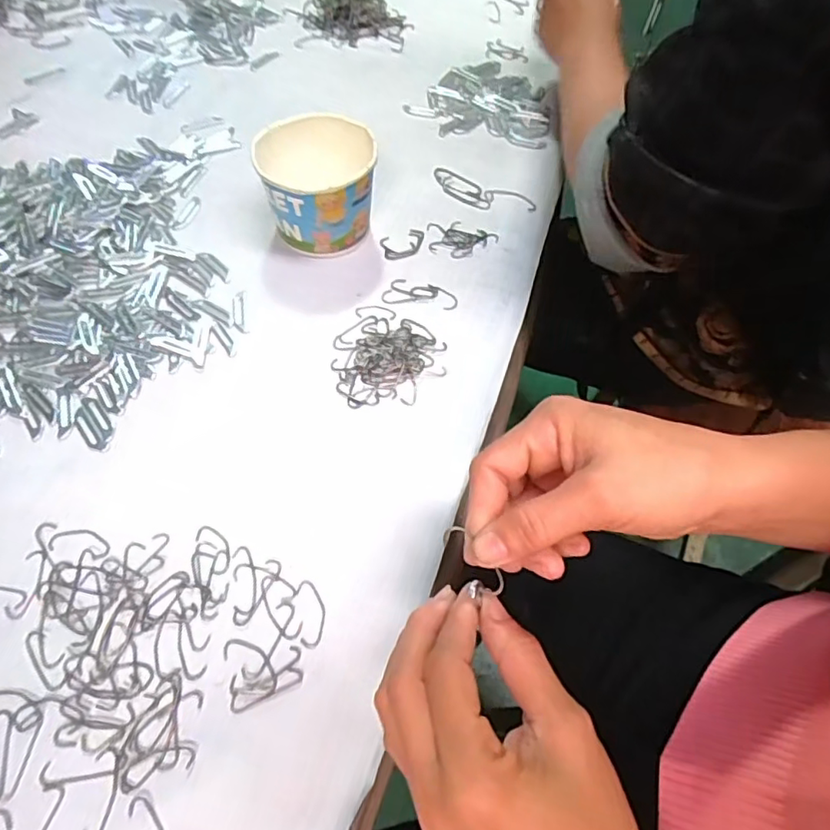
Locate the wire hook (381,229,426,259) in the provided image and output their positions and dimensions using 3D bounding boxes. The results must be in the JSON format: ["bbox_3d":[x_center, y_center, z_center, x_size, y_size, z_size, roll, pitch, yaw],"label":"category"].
[{"bbox_3d":[-0.009,-0.147,0.492,0.038,0.004,0.029,-16,62,-12],"label":"wire hook"}]

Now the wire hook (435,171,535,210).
[{"bbox_3d":[0.059,-0.198,0.522,0.099,0.007,0.034,25,61,11],"label":"wire hook"}]

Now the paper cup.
[{"bbox_3d":[-0.077,-0.182,0.466,0.086,0.078,0.082,1,60,-2],"label":"paper cup"}]

